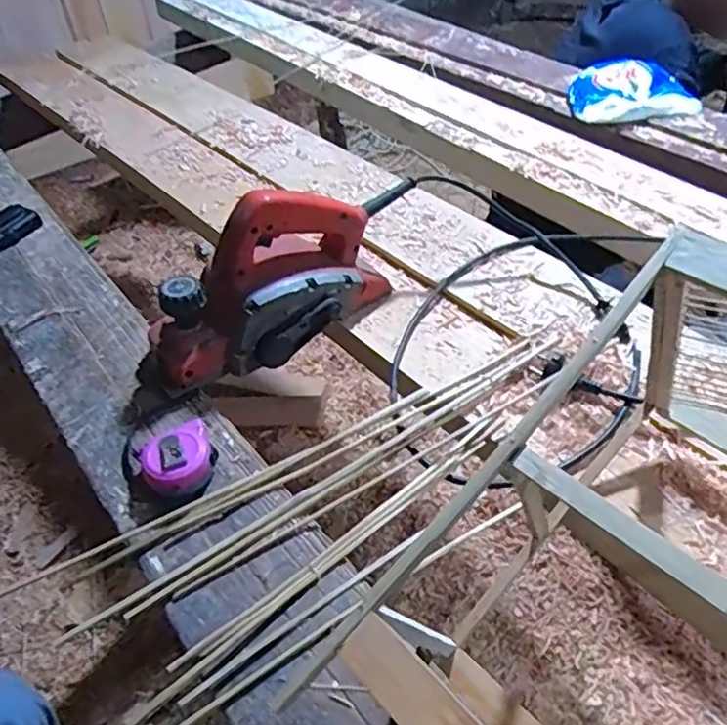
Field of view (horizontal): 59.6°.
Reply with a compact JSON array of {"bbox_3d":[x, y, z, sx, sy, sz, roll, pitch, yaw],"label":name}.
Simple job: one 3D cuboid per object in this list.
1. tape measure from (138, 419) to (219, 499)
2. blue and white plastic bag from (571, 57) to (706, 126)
[{"bbox_3d":[-0.156,0.084,0.539,0.058,0.030,0.058,-20,47,-13],"label":"tape measure"},{"bbox_3d":[0.414,-0.421,0.977,0.186,0.039,0.137,8,47,13],"label":"blue and white plastic bag"}]

